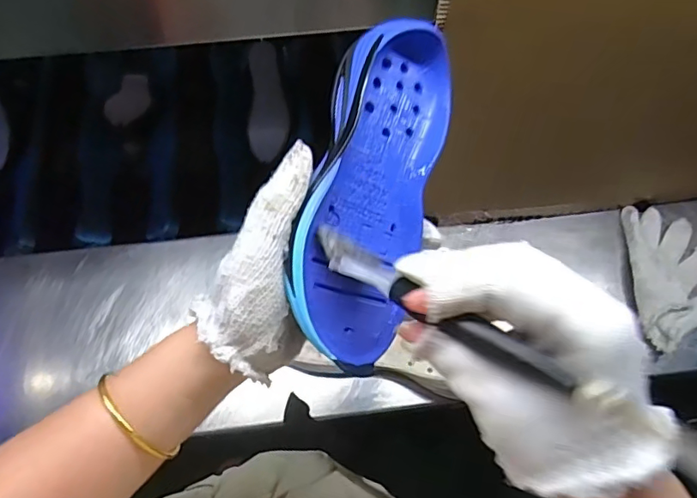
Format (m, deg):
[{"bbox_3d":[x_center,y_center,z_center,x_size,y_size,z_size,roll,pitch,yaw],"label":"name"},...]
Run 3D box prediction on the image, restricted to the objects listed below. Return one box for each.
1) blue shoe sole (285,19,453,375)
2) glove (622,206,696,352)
[{"bbox_3d":[0.010,-0.032,0.312,0.079,0.042,0.193,17,84,-30],"label":"blue shoe sole"},{"bbox_3d":[0.397,0.032,0.651,0.101,0.018,0.180,3,66,-1],"label":"glove"}]

